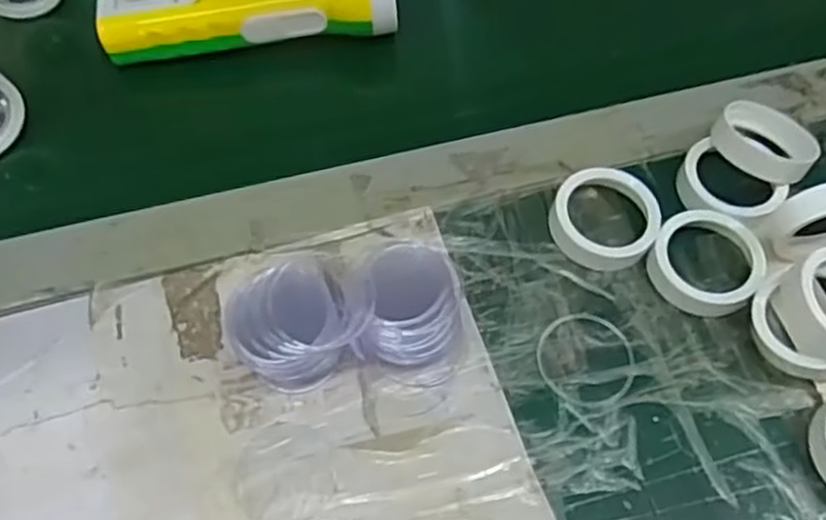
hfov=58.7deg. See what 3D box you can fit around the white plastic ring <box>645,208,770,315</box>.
[{"bbox_3d":[0.146,0.001,0.367,0.052,0.018,0.049,1,62,-2],"label":"white plastic ring"}]

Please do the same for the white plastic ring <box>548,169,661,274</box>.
[{"bbox_3d":[0.098,-0.021,0.377,0.052,0.018,0.048,1,62,-2],"label":"white plastic ring"}]

